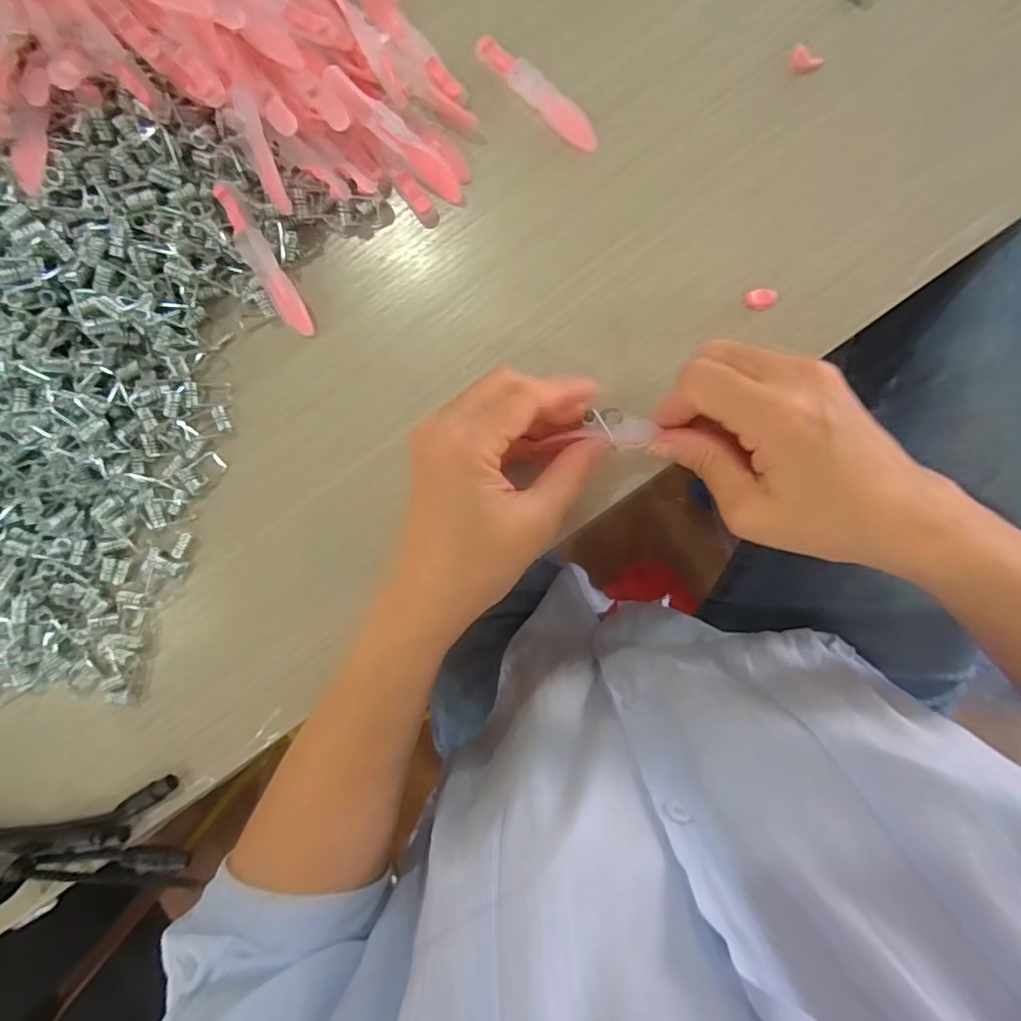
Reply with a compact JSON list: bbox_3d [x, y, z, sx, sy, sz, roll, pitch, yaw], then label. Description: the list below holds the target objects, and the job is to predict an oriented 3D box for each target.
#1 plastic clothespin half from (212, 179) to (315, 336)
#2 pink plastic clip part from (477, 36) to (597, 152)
[{"bbox_3d":[-0.125,-0.127,0.290,0.014,0.010,0.078,-27,104,4],"label":"plastic clothespin half"},{"bbox_3d":[0.013,-0.213,0.289,0.080,0.008,0.014,45,93,4],"label":"pink plastic clip part"}]

